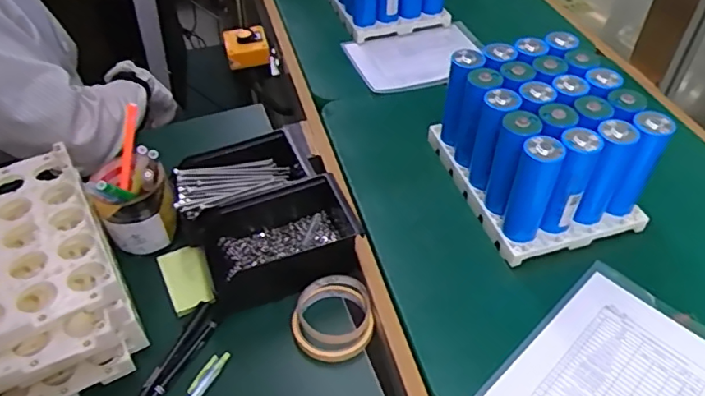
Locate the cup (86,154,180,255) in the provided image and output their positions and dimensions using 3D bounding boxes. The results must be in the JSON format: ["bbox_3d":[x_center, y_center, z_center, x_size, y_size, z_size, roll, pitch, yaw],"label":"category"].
[{"bbox_3d":[-0.263,-0.005,0.661,0.088,0.125,0.096,-23,50,-20],"label":"cup"}]

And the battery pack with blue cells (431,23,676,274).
[{"bbox_3d":[0.219,-0.065,0.646,0.169,0.149,0.224,-14,48,-12],"label":"battery pack with blue cells"}]

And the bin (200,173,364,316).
[{"bbox_3d":[-0.085,0.051,0.648,0.173,0.063,0.119,-17,48,-14],"label":"bin"}]

